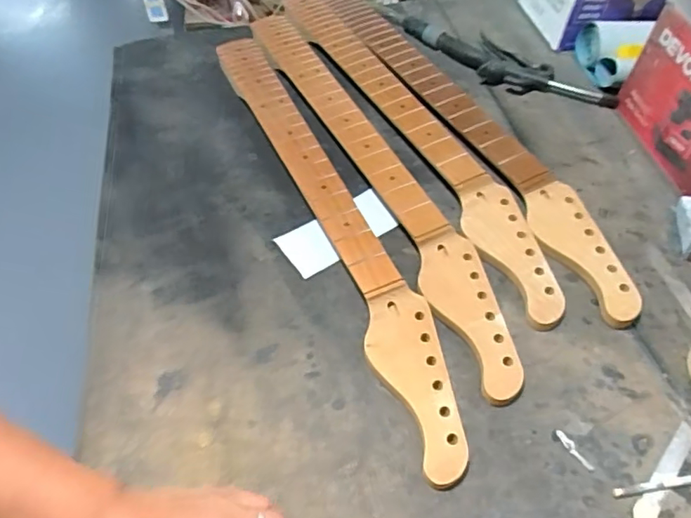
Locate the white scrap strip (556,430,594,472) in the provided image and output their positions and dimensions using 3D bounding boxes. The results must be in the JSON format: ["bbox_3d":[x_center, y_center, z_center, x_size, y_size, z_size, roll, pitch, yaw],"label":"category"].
[{"bbox_3d":[0.194,0.161,0.464,0.009,0.004,0.040,-28,58,-17],"label":"white scrap strip"}]

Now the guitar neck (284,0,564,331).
[{"bbox_3d":[0.076,-0.177,0.705,0.074,0.027,0.638,-23,57,-14],"label":"guitar neck"}]

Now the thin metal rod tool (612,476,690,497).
[{"bbox_3d":[0.256,0.181,0.442,0.084,0.005,0.007,-9,54,-3],"label":"thin metal rod tool"}]

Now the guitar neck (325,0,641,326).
[{"bbox_3d":[0.152,-0.185,0.706,0.085,0.029,0.645,-23,56,-13],"label":"guitar neck"}]

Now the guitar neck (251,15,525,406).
[{"bbox_3d":[0.031,-0.116,0.659,0.069,0.029,0.627,-22,56,-12],"label":"guitar neck"}]

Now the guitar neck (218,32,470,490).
[{"bbox_3d":[-0.021,-0.063,0.624,0.070,0.031,0.633,-21,56,-12],"label":"guitar neck"}]

